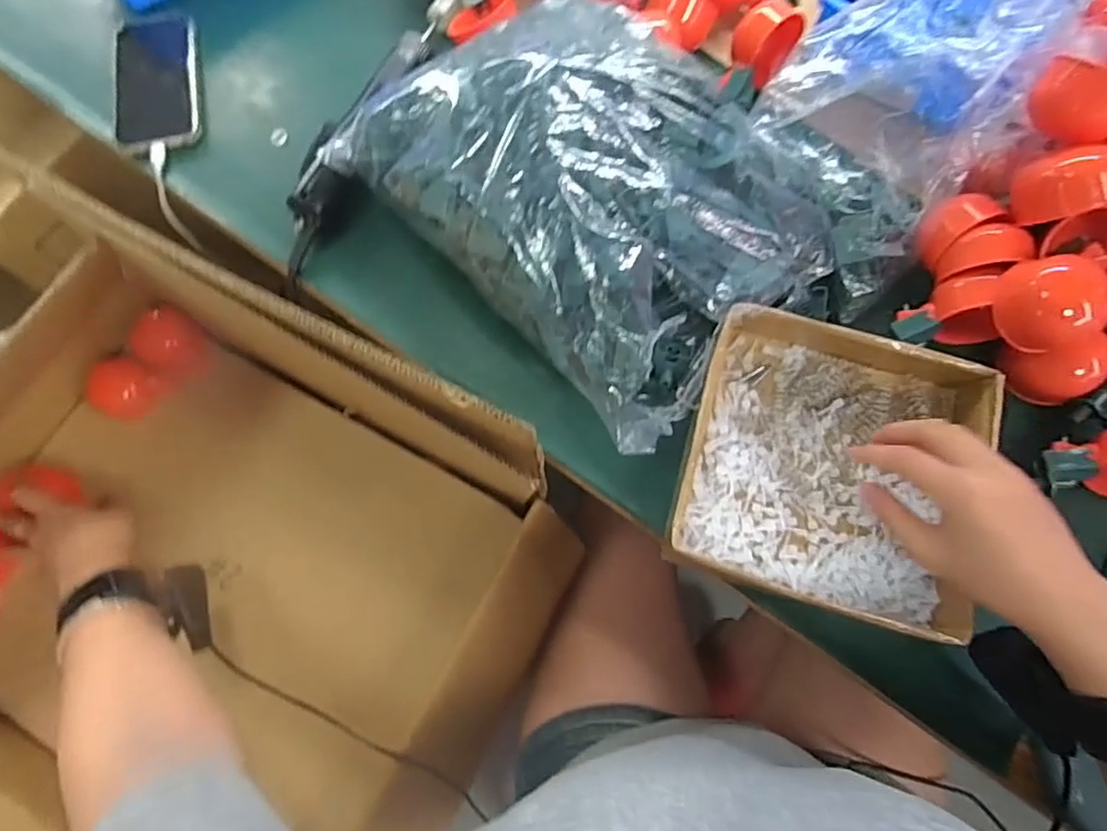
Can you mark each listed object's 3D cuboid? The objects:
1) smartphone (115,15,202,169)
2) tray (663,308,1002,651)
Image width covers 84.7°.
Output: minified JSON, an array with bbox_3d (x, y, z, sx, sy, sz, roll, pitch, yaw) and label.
[{"bbox_3d":[-0.368,-0.303,0.561,0.074,0.011,0.167,-11,74,-3],"label":"smartphone"},{"bbox_3d":[0.189,0.031,0.419,0.186,0.041,0.191,17,74,6],"label":"tray"}]

